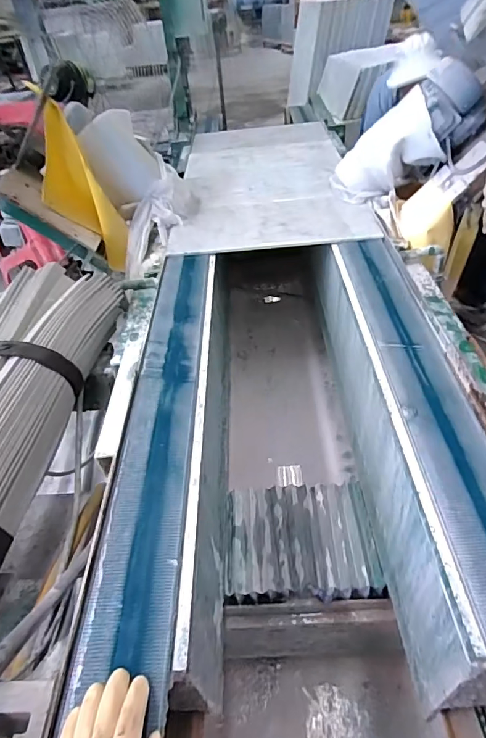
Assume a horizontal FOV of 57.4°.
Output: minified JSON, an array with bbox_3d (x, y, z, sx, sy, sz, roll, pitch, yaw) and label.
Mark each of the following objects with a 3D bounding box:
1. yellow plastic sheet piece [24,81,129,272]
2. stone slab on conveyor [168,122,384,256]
[{"bbox_3d":[-0.447,-0.474,1.229,0.160,0.419,0.117,7,43,15],"label":"yellow plastic sheet piece"},{"bbox_3d":[0.084,-0.702,1.594,0.588,0.022,1.061,-4,44,4],"label":"stone slab on conveyor"}]

